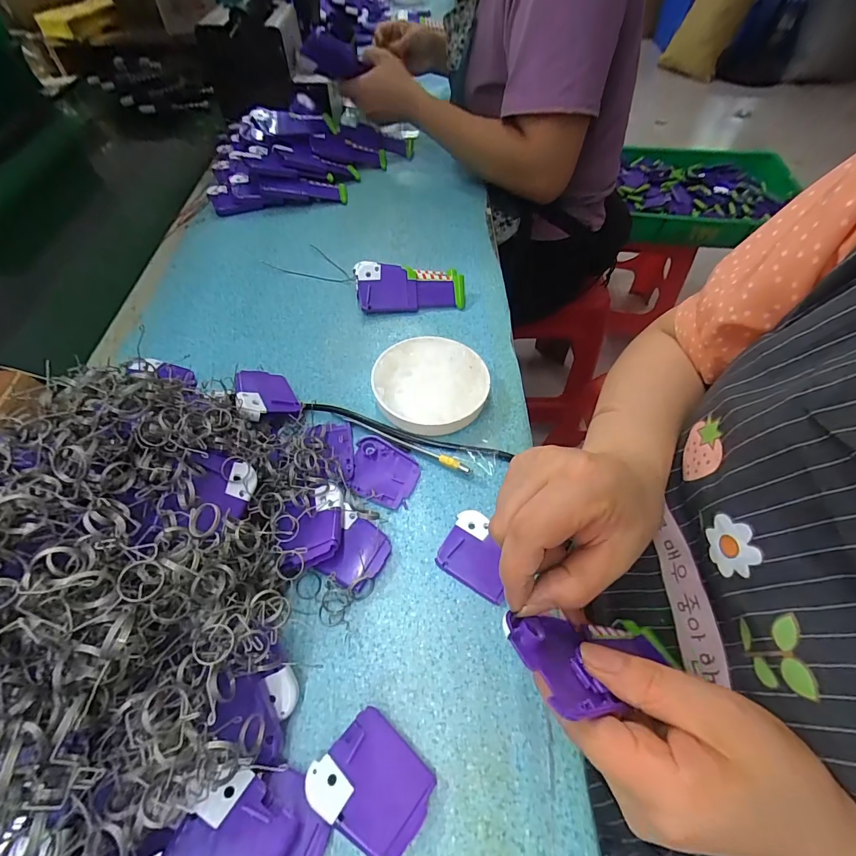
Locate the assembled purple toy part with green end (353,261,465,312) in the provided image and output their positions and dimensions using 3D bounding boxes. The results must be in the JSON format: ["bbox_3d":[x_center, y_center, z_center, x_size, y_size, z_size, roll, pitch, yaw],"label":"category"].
[{"bbox_3d":[-0.021,-0.164,0.477,0.121,0.039,0.057,-4,55,-5],"label":"assembled purple toy part with green end"}]

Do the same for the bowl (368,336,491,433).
[{"bbox_3d":[0.002,-0.040,0.390,0.104,0.028,0.105,1,55,-1],"label":"bowl"}]

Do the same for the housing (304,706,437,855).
[{"bbox_3d":[-0.030,0.200,0.233,0.060,0.022,0.050,35,61,21],"label":"housing"}]

